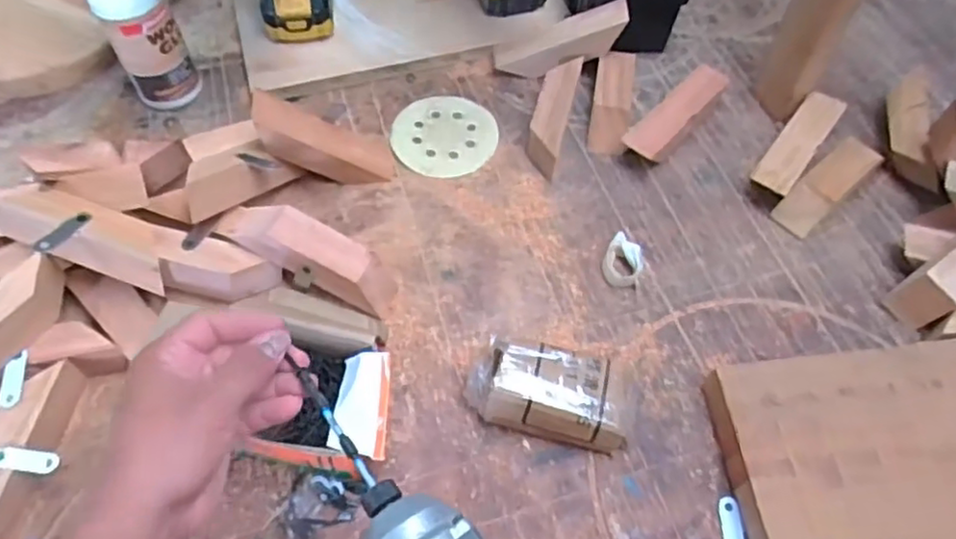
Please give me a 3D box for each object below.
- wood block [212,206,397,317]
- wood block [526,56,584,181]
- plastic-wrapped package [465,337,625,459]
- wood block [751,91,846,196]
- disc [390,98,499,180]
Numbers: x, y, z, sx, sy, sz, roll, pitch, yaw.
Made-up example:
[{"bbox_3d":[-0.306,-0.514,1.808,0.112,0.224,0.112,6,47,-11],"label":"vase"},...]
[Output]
[{"bbox_3d":[-0.159,-0.017,0.630,0.177,0.057,0.056,27,59,-5],"label":"wood block"},{"bbox_3d":[0.085,-0.178,0.760,0.039,0.049,0.163,13,58,6],"label":"wood block"},{"bbox_3d":[0.061,0.106,0.578,0.138,0.052,0.078,10,58,5],"label":"plastic-wrapped package"},{"bbox_3d":[0.348,-0.132,0.730,0.044,0.044,0.171,34,62,18],"label":"wood block"},{"bbox_3d":[-0.038,-0.157,0.766,0.117,0.004,0.123,1,58,-1],"label":"disc"}]

